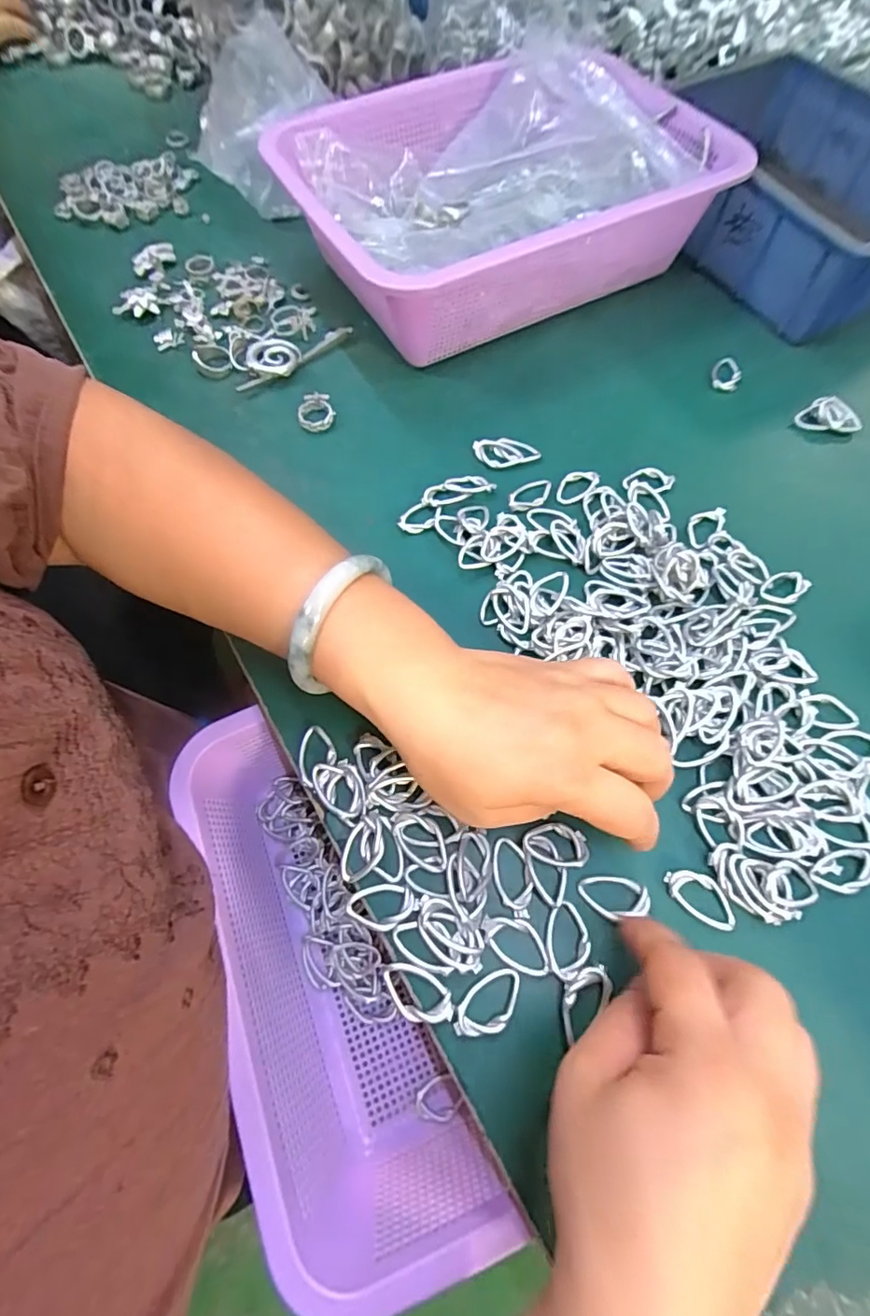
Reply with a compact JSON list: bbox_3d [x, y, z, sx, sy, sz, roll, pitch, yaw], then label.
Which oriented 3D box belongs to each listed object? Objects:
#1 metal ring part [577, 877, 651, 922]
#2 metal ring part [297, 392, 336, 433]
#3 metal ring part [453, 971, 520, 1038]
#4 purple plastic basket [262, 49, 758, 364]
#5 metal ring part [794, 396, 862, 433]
[{"bbox_3d":[0.084,0.111,0.244,0.032,0.004,0.018,-1,65,1],"label":"metal ring part"},{"bbox_3d":[-0.084,-0.173,0.371,0.025,0.010,0.029,-15,66,-5],"label":"metal ring part"},{"bbox_3d":[0.023,0.149,0.226,0.019,0.004,0.034,41,73,18],"label":"metal ring part"},{"bbox_3d":[0.049,-0.345,0.404,0.305,0.092,0.219,-28,68,-11],"label":"purple plastic basket"},{"bbox_3d":[0.274,-0.168,0.368,0.041,0.015,0.021,9,66,5],"label":"metal ring part"}]

